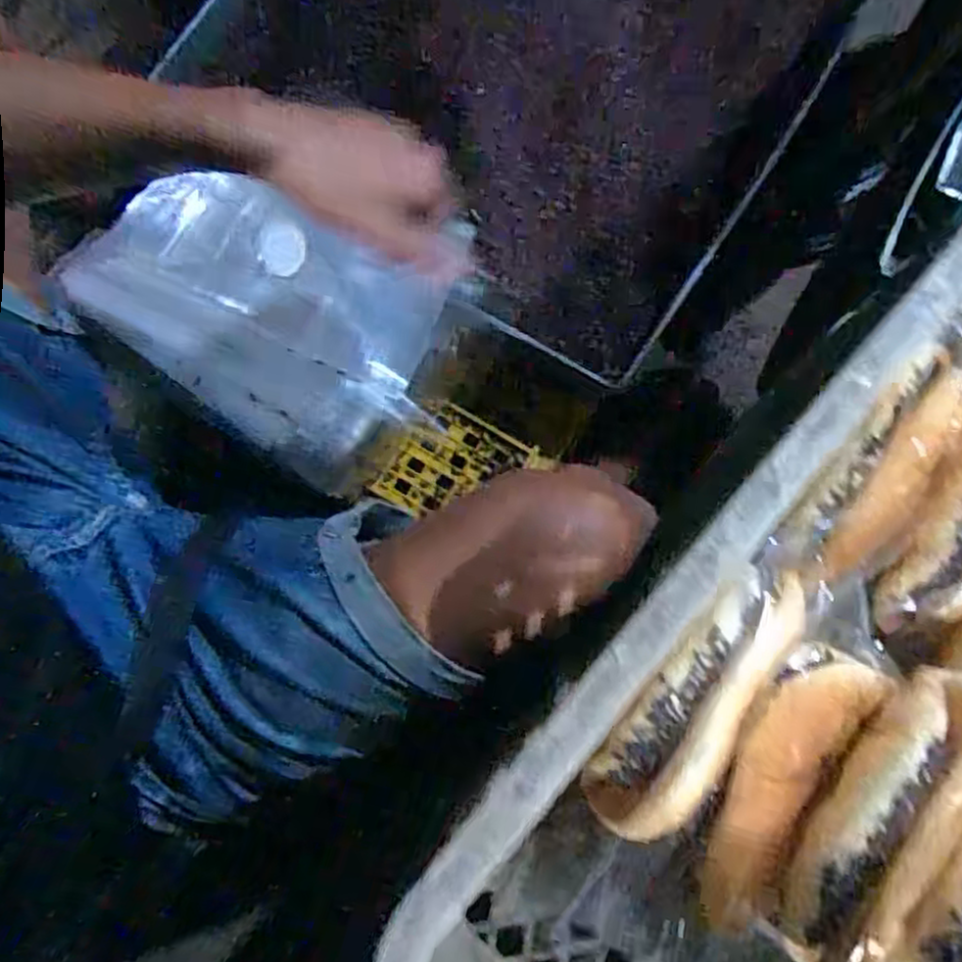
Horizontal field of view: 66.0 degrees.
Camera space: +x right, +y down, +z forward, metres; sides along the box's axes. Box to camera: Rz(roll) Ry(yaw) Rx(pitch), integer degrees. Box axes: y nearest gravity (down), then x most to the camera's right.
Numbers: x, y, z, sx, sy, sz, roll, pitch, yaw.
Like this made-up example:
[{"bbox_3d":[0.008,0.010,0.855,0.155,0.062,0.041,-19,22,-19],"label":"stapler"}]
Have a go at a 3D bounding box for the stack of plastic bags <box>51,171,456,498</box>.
[{"bbox_3d":[-0.163,-0.122,0.558,0.240,0.030,0.165,33,87,-9],"label":"stack of plastic bags"}]

